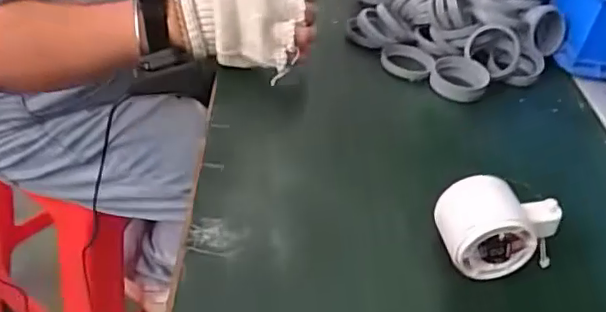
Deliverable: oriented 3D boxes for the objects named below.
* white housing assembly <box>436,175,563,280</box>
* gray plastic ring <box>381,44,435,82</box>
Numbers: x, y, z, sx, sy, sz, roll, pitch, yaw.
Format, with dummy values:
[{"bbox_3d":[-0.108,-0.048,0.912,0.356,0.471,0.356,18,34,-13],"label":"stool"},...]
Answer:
[{"bbox_3d":[0.140,0.050,0.417,0.083,0.059,0.047,2,39,-12],"label":"white housing assembly"},{"bbox_3d":[0.116,-0.107,0.651,0.057,0.012,0.068,10,38,-2],"label":"gray plastic ring"}]

